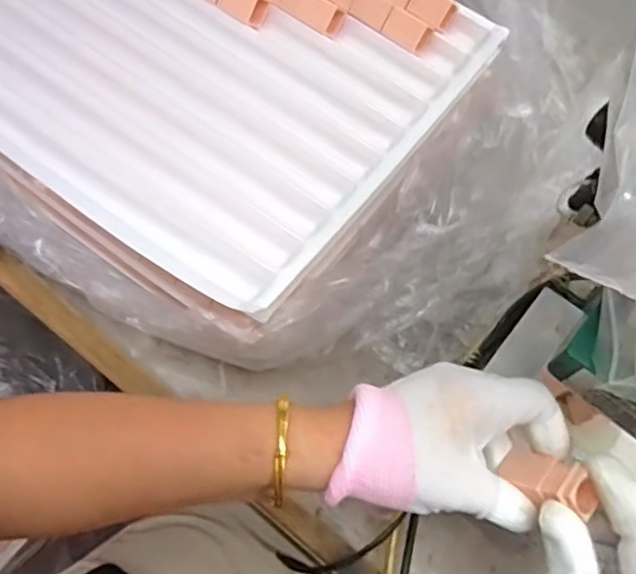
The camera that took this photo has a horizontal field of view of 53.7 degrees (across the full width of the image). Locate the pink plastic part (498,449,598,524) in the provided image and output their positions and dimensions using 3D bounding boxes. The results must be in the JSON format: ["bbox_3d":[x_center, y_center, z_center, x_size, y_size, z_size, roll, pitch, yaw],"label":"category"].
[{"bbox_3d":[0.118,0.101,0.326,0.023,0.050,0.019,-43,114,-17],"label":"pink plastic part"}]

